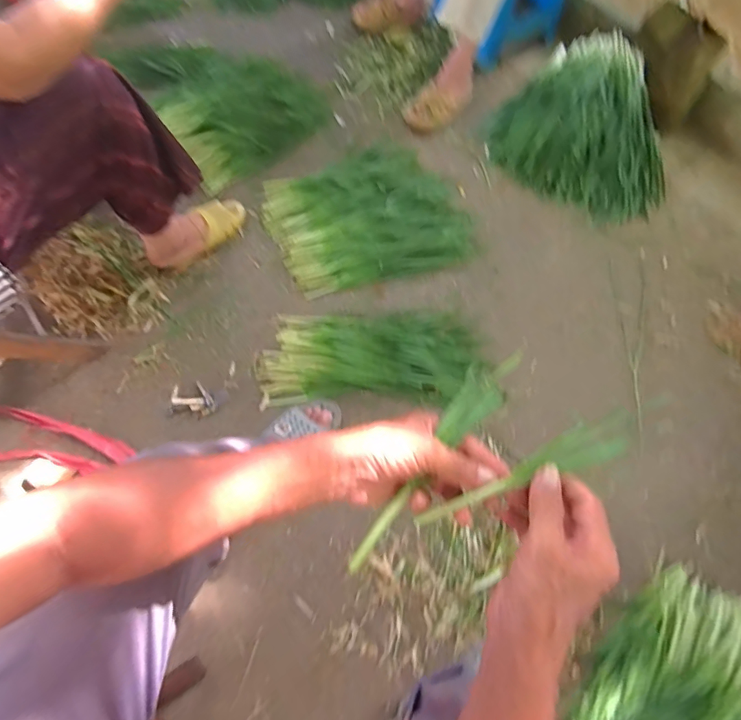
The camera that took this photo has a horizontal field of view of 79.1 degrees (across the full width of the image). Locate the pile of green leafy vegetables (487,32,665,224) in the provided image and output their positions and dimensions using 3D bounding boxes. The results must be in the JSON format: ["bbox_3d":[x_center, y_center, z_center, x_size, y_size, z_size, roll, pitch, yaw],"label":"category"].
[{"bbox_3d":[0.590,-0.648,1.219,0.510,0.144,0.466,23,68,7],"label":"pile of green leafy vegetables"}]

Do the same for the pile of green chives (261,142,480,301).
[{"bbox_3d":[-0.007,-0.368,1.131,0.476,0.034,0.399,-22,70,-11],"label":"pile of green chives"}]

